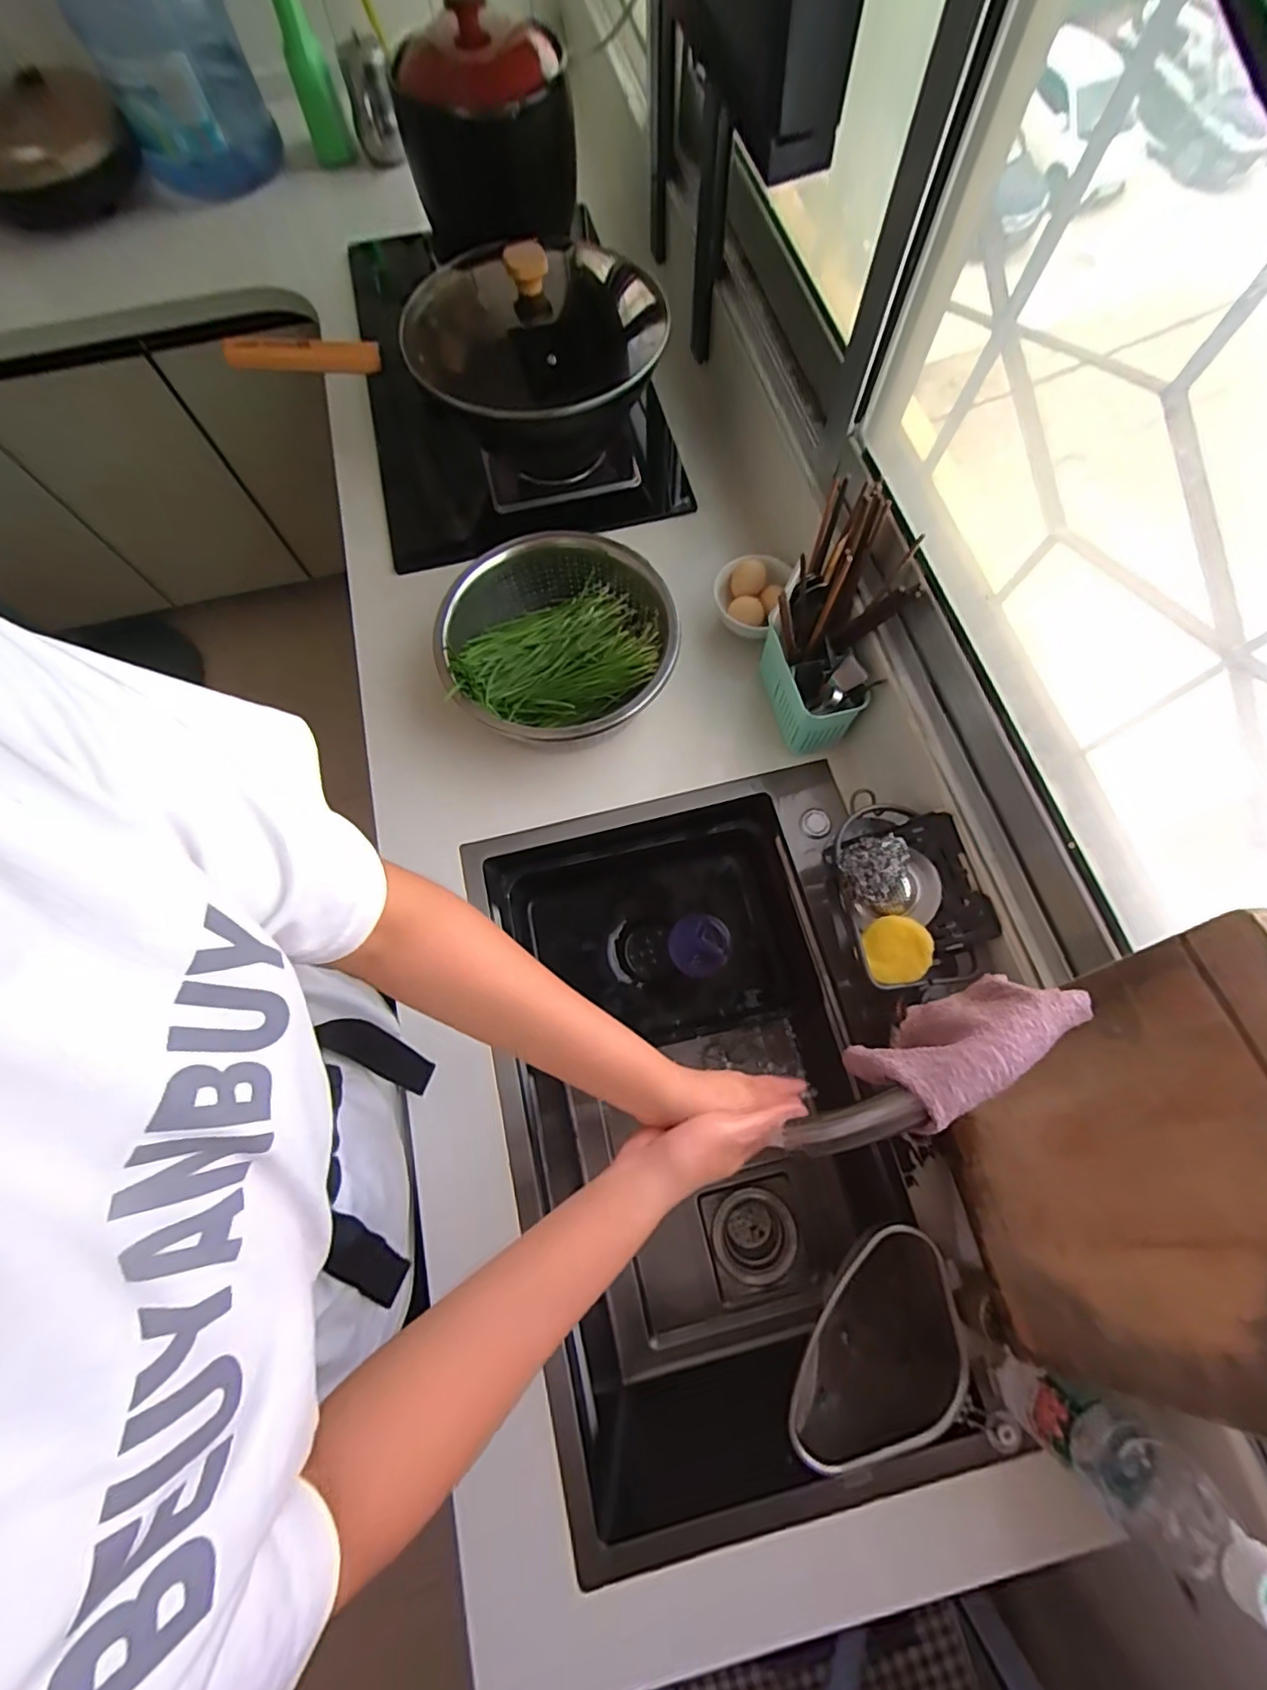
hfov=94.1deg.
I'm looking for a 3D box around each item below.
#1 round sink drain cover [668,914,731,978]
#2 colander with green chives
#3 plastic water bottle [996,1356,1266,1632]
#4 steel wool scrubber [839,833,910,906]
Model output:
[{"bbox_3d":[0.089,0.135,0.790,0.081,0.020,0.081,-1,73,2],"label":"round sink drain cover"},{"bbox_3d":[-0.087,-0.236,0.703,0.262,0.097,0.269,-3,72,1],"label":"colander with green chives"},{"bbox_3d":[0.347,0.440,0.423,0.065,0.226,0.069,-1,73,2],"label":"plastic water bottle"},{"bbox_3d":[0.217,0.018,0.529,0.055,0.044,0.062,-14,73,-2],"label":"steel wool scrubber"}]

